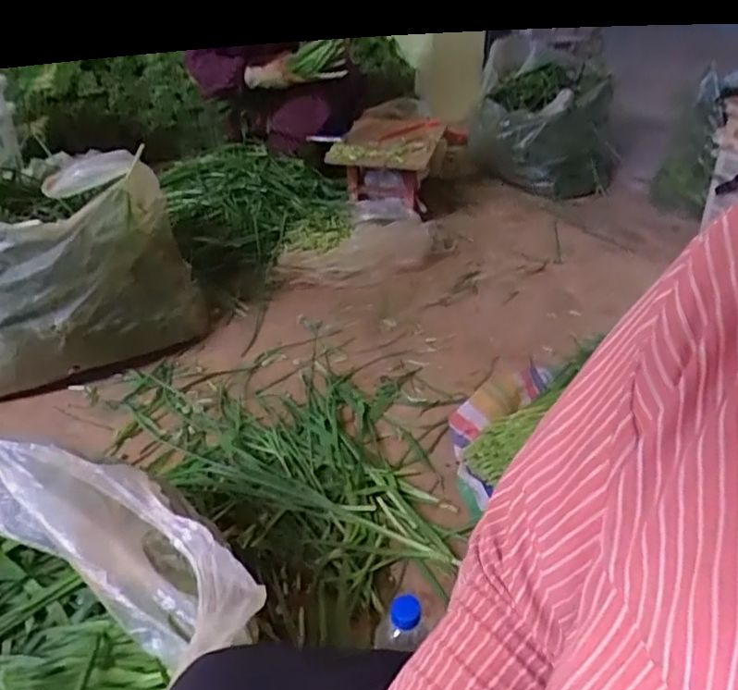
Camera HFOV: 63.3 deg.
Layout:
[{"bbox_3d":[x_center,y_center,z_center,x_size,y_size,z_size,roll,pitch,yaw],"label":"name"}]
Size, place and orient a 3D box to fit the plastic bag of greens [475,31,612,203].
[{"bbox_3d":[0.509,-0.655,1.740,0.380,0.444,0.265,-15,36,-21],"label":"plastic bag of greens"}]

